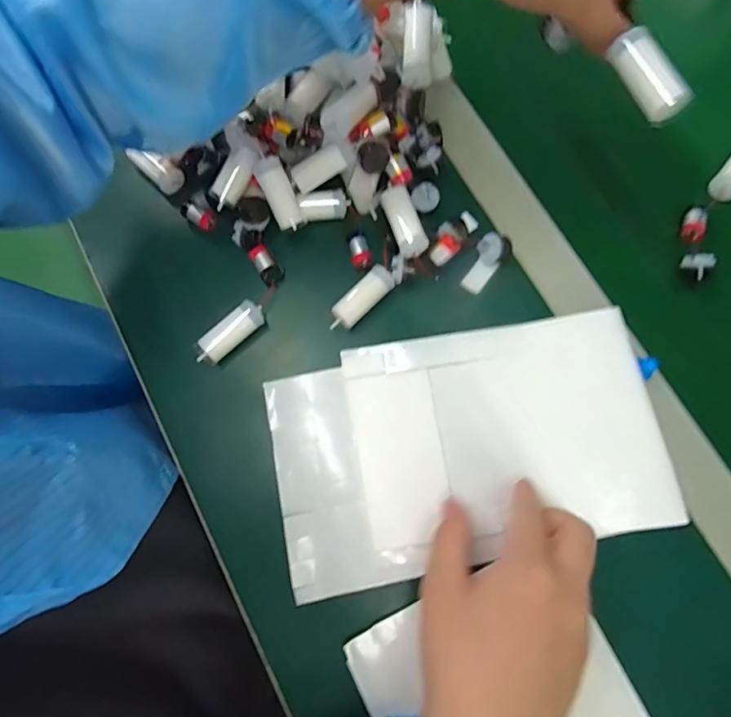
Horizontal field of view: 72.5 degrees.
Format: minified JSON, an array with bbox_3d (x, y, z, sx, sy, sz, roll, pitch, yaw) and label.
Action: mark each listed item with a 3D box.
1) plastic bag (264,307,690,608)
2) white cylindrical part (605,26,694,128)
[{"bbox_3d":[0.069,0.058,0.346,0.259,0.017,0.154,-11,76,-3],"label":"plastic bag"},{"bbox_3d":[0.157,-0.156,0.278,0.019,0.020,0.051,-27,81,-6],"label":"white cylindrical part"}]

